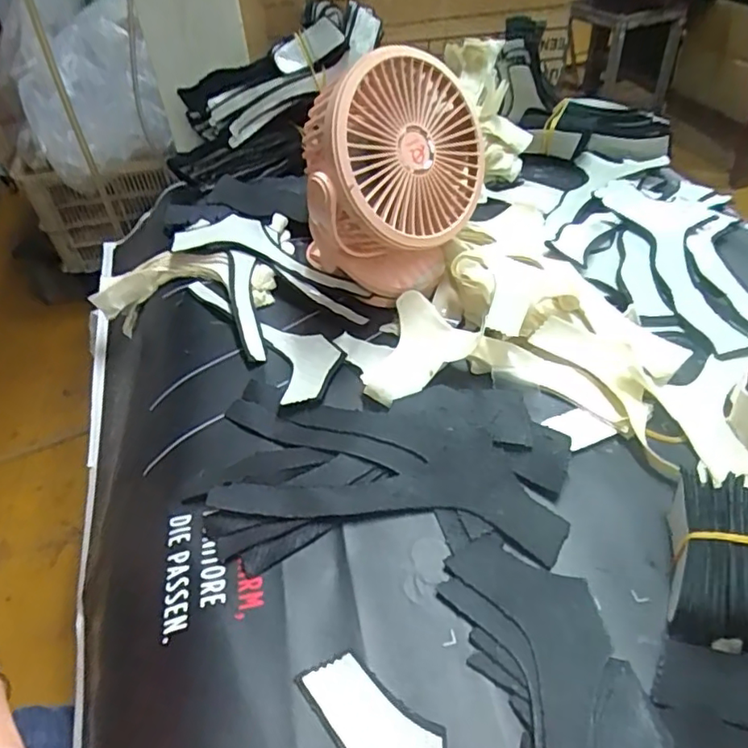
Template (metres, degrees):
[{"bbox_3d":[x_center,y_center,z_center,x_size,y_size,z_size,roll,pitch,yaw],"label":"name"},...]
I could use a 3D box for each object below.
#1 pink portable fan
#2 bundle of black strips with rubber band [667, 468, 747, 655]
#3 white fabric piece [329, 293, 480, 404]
[{"bbox_3d":[0.013,-0.140,0.420,0.121,0.149,0.100,-14,44,-10],"label":"pink portable fan"},{"bbox_3d":[0.162,0.087,0.273,0.041,0.034,0.075,10,45,15],"label":"bundle of black strips with rubber band"},{"bbox_3d":[0.017,-0.020,0.402,0.076,0.022,0.078,-26,47,-21],"label":"white fabric piece"}]

